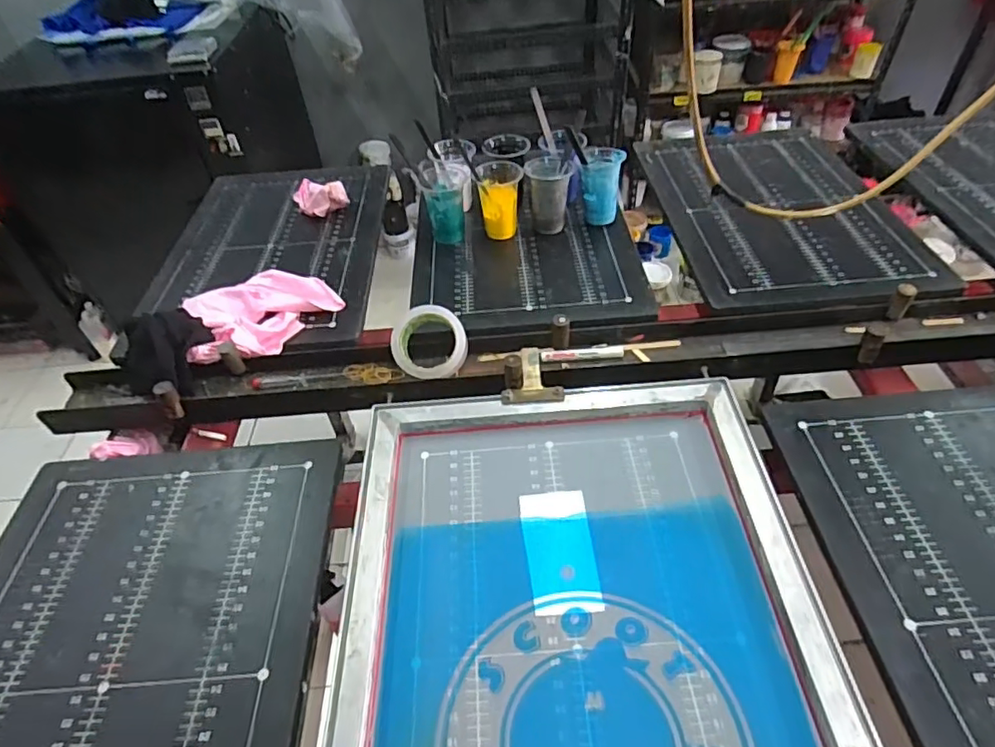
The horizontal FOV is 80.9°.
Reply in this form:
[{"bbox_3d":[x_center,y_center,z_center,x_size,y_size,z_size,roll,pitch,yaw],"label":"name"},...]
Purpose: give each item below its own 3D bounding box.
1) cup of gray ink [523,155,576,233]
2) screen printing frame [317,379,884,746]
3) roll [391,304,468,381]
[{"bbox_3d":[0.096,-0.322,1.068,0.079,0.123,0.084,-3,45,3],"label":"cup of gray ink"},{"bbox_3d":[0.081,0.280,0.557,0.465,0.041,0.652,-5,45,1],"label":"screen printing frame"},{"bbox_3d":[-0.094,-0.042,0.815,0.101,0.037,0.099,-1,85,-1],"label":"roll"}]

